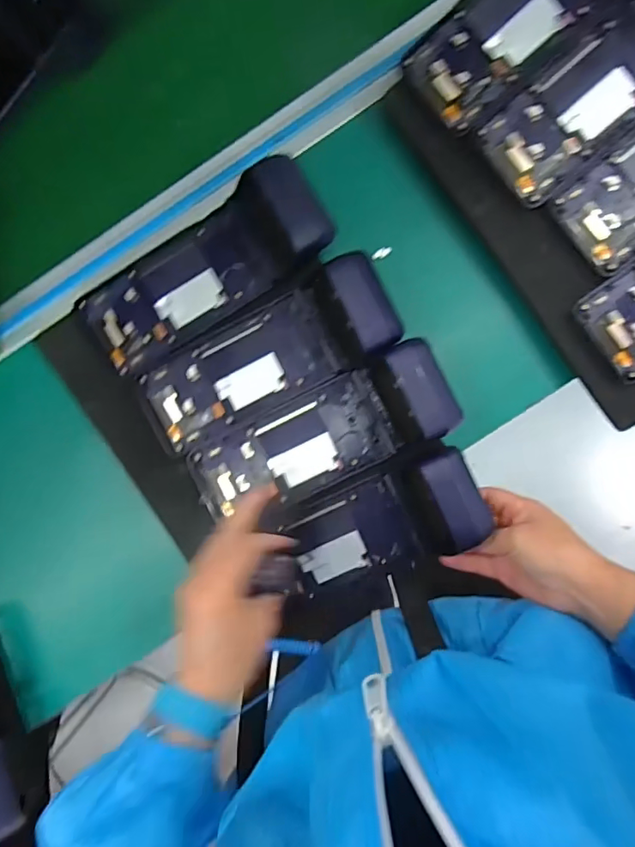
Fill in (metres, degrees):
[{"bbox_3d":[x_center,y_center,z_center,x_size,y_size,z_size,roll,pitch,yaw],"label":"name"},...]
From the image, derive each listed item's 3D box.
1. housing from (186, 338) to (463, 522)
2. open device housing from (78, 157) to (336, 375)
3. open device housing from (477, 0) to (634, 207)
[{"bbox_3d":[0.000,0.013,0.421,0.221,0.041,0.080,-25,92,6],"label":"housing"},{"bbox_3d":[-0.097,-0.125,0.425,0.221,0.041,0.082,-30,91,6],"label":"open device housing"},{"bbox_3d":[0.234,-0.272,0.384,0.230,0.040,0.086,-37,91,6],"label":"open device housing"}]

